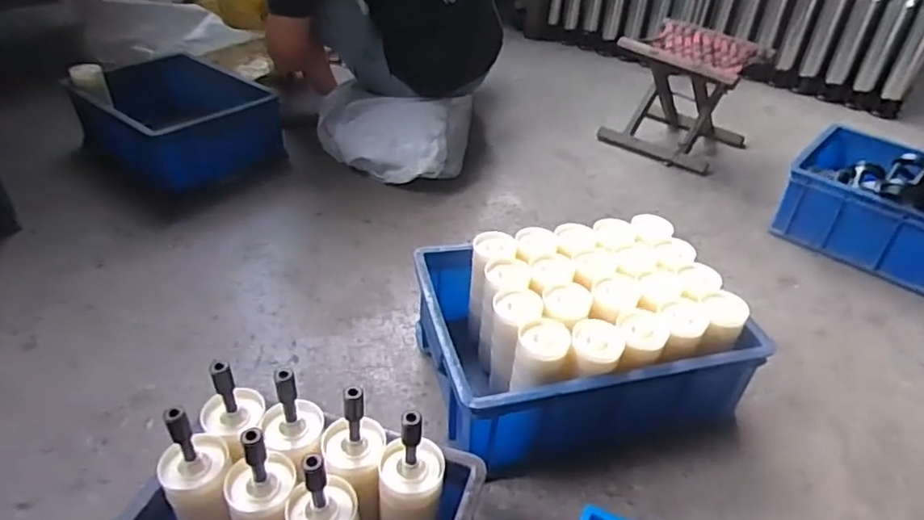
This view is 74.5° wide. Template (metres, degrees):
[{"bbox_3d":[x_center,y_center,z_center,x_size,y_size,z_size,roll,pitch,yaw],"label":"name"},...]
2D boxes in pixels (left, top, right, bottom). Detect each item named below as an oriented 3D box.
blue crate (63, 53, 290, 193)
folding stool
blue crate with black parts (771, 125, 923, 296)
[{"bbox_3d":[-0.607,-0.313,1.331,0.393,0.127,0.321,28,43,28],"label":"blue crate"},{"bbox_3d":[0.518,-0.388,1.423,0.269,0.237,0.266,33,45,32],"label":"folding stool"},{"bbox_3d":[0.809,-0.100,1.099,0.224,0.192,0.396,-29,48,-36],"label":"blue crate with black parts"}]

